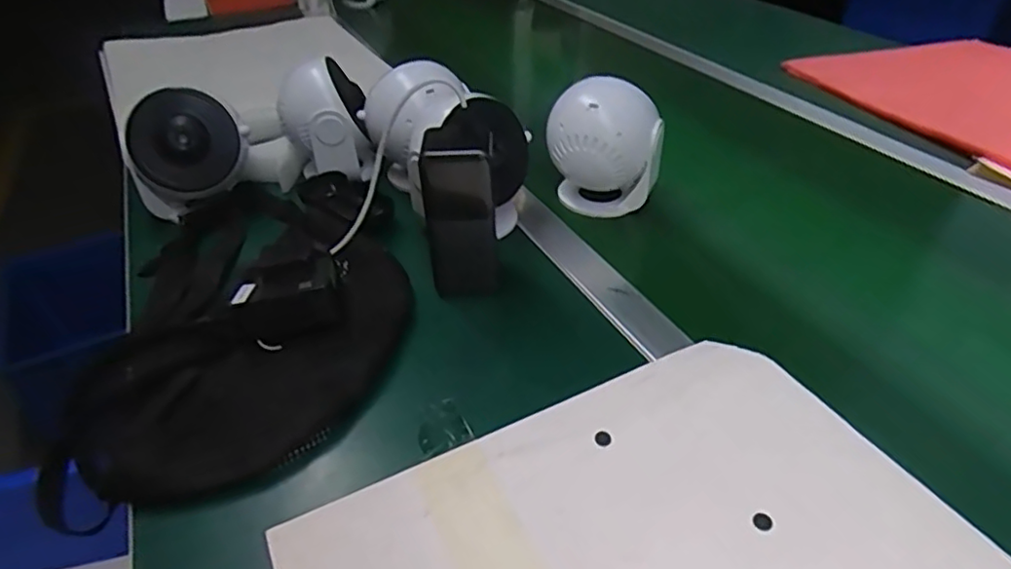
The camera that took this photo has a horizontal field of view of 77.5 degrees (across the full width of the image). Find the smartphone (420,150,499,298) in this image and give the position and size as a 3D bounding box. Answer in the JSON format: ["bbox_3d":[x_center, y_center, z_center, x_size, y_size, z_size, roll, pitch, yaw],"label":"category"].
[{"bbox_3d":[-0.035,-0.045,0.489,0.052,0.119,0.013,-3,27,4],"label":"smartphone"}]

